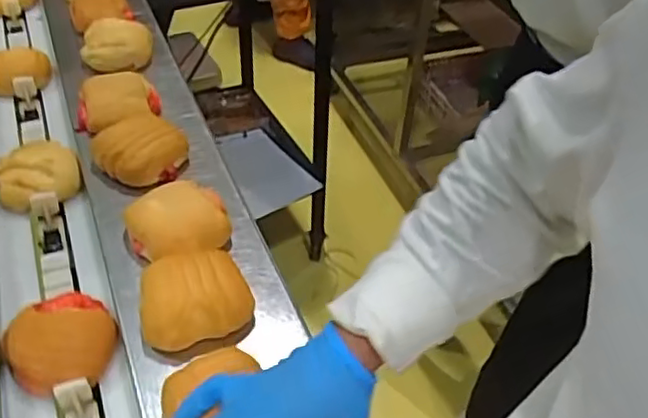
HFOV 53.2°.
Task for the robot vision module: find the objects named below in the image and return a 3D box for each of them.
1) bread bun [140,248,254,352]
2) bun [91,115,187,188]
[{"bbox_3d":[-0.119,0.075,0.572,0.096,0.045,0.087,-19,48,-24],"label":"bread bun"},{"bbox_3d":[-0.203,-0.064,0.726,0.100,0.038,0.099,-19,48,-24],"label":"bun"}]

